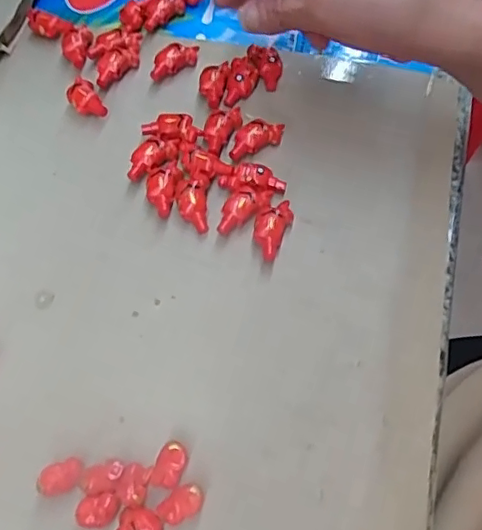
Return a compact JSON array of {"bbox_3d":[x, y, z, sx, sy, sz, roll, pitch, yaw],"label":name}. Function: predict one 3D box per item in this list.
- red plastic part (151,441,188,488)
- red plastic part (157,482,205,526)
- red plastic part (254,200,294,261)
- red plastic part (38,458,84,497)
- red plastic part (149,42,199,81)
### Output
[{"bbox_3d":[-0.033,0.094,0.262,0.014,0.009,0.020,12,65,9],"label":"red plastic part"},{"bbox_3d":[-0.027,0.109,0.255,0.021,0.009,0.014,-33,67,-12],"label":"red plastic part"},{"bbox_3d":[0.017,-0.021,0.315,0.018,0.013,0.038,21,67,13],"label":"red plastic part"},{"bbox_3d":[-0.084,0.101,0.264,0.020,0.012,0.015,-14,64,-4],"label":"red plastic part"},{"bbox_3d":[-0.046,-0.139,0.378,0.037,0.013,0.013,-32,66,-12],"label":"red plastic part"}]

